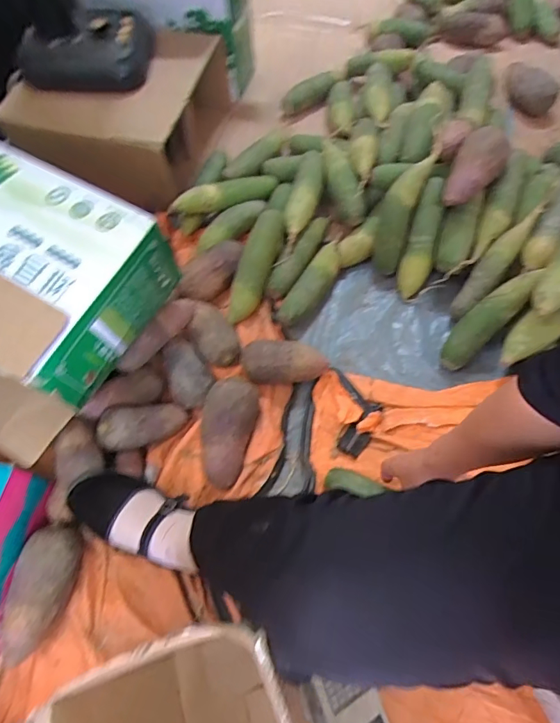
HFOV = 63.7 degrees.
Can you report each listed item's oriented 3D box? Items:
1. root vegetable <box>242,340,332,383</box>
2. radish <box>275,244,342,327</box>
[{"bbox_3d":[0.007,0.003,0.749,0.135,0.068,0.061,-4,62,1],"label":"root vegetable"},{"bbox_3d":[0.064,-0.147,0.830,0.052,0.050,0.203,27,67,17],"label":"radish"}]

